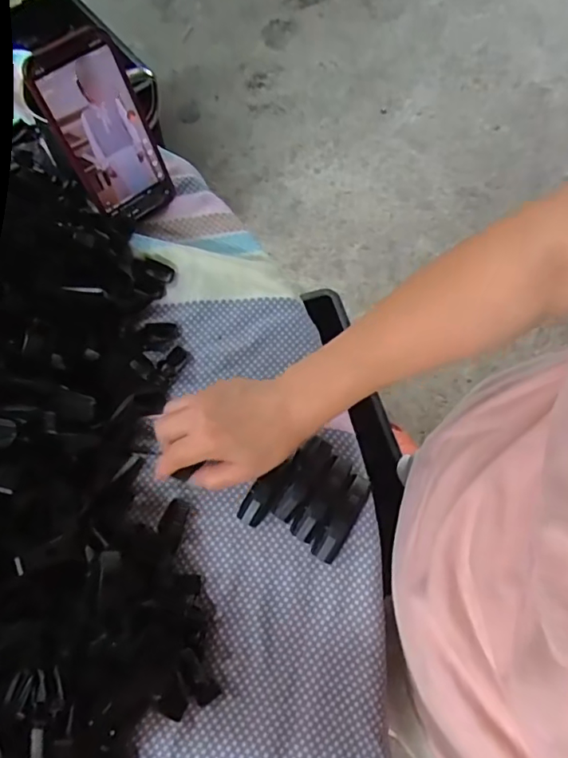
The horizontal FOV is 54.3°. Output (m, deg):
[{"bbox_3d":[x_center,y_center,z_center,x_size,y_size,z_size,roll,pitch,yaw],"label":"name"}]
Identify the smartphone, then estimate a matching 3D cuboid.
[{"bbox_3d":[-0.157,-0.216,0.491,0.079,0.156,0.018,-39,51,-15],"label":"smartphone"}]

